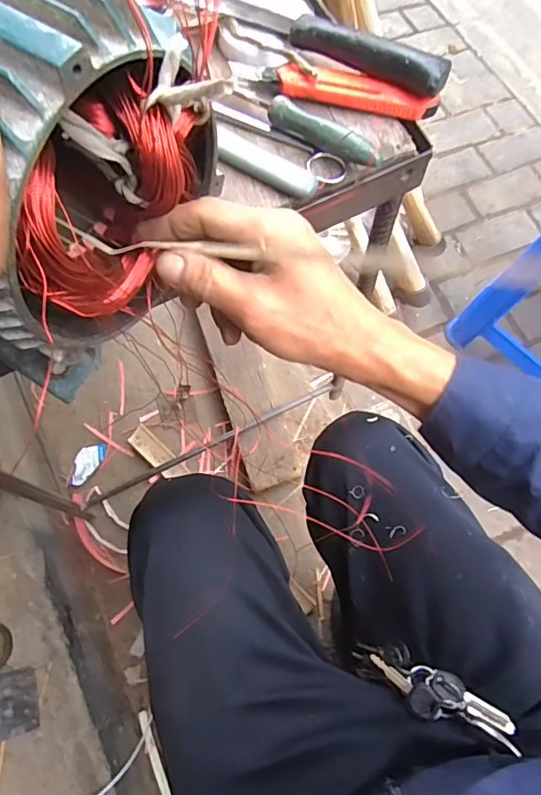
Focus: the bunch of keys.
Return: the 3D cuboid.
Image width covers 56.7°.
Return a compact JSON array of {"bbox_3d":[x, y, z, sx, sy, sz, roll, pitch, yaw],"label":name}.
[{"bbox_3d":[0.149,0.274,0.471,0.151,0.025,0.045,13,68,36],"label":"bunch of keys"}]

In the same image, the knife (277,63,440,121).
[{"bbox_3d":[0.075,-0.260,0.425,0.134,0.016,0.028,10,71,2],"label":"knife"}]

